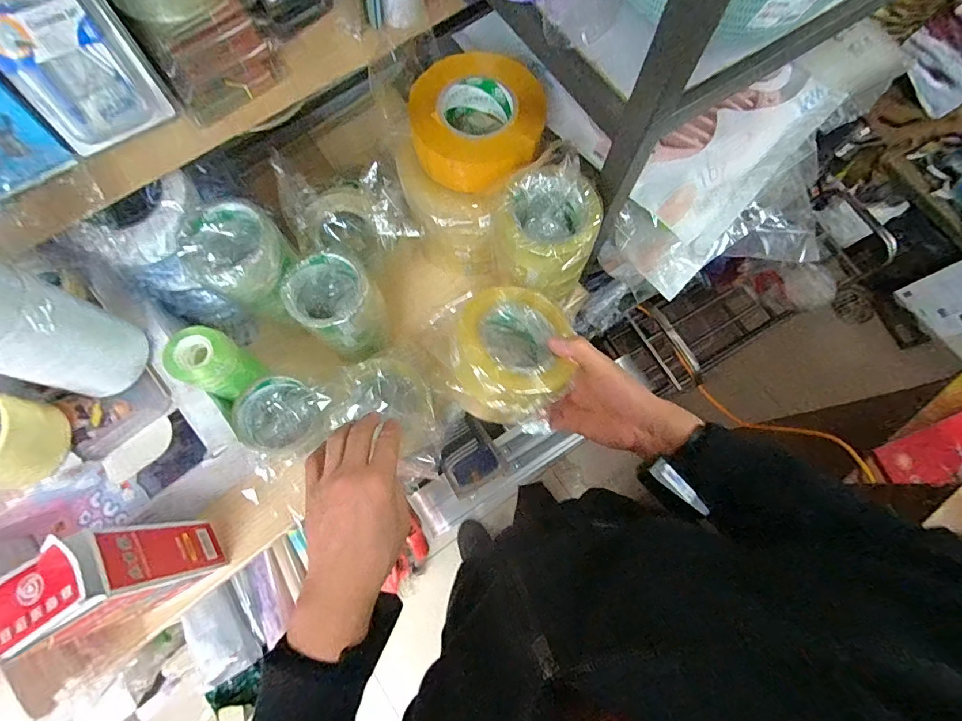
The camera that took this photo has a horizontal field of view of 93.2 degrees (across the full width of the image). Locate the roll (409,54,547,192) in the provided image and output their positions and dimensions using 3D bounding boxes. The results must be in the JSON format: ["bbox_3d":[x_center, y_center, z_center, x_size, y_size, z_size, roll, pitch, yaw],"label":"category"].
[{"bbox_3d":[-0.001,-0.264,0.503,0.143,0.046,0.144,0,74,-1],"label":"roll"}]

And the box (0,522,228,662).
[{"bbox_3d":[-0.350,0.212,0.437,0.100,0.187,0.071,-28,77,-9],"label":"box"}]

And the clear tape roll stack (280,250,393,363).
[{"bbox_3d":[-0.166,-0.058,0.537,0.095,0.126,0.090,42,78,9],"label":"clear tape roll stack"}]

